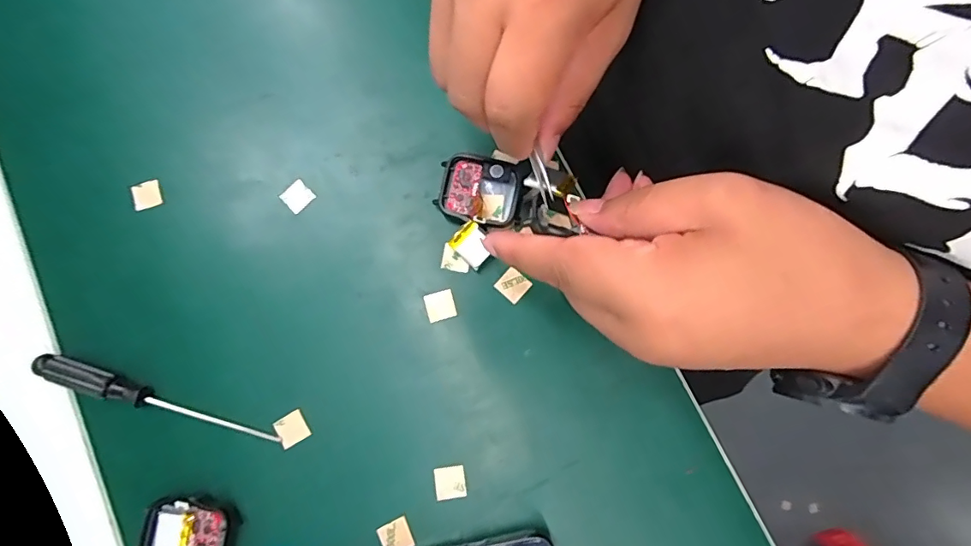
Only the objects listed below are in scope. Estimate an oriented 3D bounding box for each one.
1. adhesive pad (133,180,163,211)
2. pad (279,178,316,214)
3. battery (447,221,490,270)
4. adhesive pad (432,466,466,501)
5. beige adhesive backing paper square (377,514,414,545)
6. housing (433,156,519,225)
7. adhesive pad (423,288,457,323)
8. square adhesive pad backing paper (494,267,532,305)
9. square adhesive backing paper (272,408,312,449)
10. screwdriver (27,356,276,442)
[{"bbox_3d":[-0.196,-0.045,0.283,0.015,0.004,0.015,-16,80,-3],"label":"adhesive pad"},{"bbox_3d":[-0.108,-0.044,0.284,0.016,0.004,0.016,-43,80,-7],"label":"pad"},{"bbox_3d":[-0.007,-0.015,0.267,0.019,0.005,0.021,-45,86,12],"label":"battery"},{"bbox_3d":[-0.018,0.108,0.253,0.016,0.004,0.015,-9,80,-2],"label":"adhesive pad"},{"bbox_3d":[-0.046,0.134,0.249,0.015,0.004,0.015,-26,81,-5],"label":"beige adhesive backing paper square"},{"bbox_3d":[-0.004,-0.046,0.276,0.043,0.010,0.036,8,80,1],"label":"housing"},{"bbox_3d":[-0.025,0.018,0.270,0.016,0.004,0.015,-16,80,-3],"label":"adhesive pad"},{"bbox_3d":[0.015,0.007,0.271,0.016,0.004,0.015,42,82,7],"label":"square adhesive pad backing paper"},{"bbox_3d":[-0.103,0.082,0.259,0.016,0.004,0.016,-31,81,-6],"label":"square adhesive backing paper"},{"bbox_3d":[-0.173,0.067,0.258,0.130,0.011,0.012,18,80,3],"label":"screwdriver"}]

